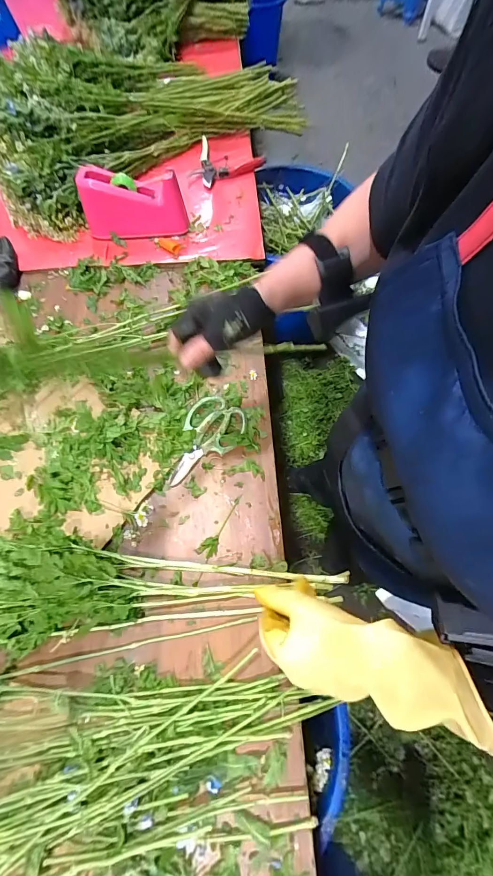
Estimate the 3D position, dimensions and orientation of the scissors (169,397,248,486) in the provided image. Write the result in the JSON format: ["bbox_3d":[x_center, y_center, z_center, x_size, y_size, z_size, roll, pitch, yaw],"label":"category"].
[{"bbox_3d":[-0.066,0.007,0.562,0.088,0.017,0.156,24,67,9],"label":"scissors"}]

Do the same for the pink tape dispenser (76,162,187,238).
[{"bbox_3d":[-0.234,-0.483,0.733,0.204,0.099,0.073,-6,65,-3],"label":"pink tape dispenser"}]

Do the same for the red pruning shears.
[{"bbox_3d":[-0.073,-0.702,0.894,0.178,0.027,0.174,-29,70,-14],"label":"red pruning shears"}]

